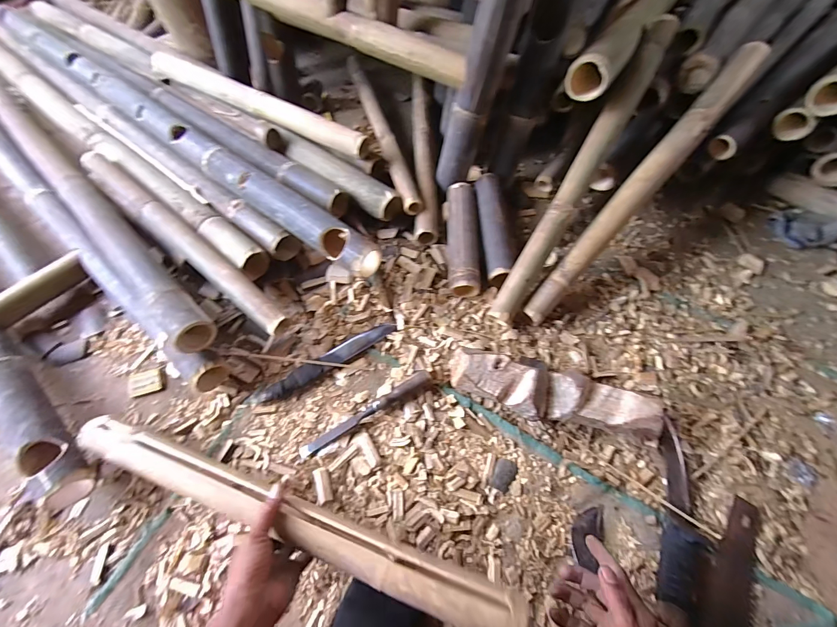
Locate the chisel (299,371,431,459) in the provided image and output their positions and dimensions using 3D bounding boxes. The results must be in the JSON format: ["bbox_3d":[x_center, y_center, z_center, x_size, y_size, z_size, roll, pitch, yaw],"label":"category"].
[{"bbox_3d":[-0.088,0.167,0.597,0.244,0.037,0.022,-28,67,-12],"label":"chisel"}]

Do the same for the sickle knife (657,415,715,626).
[{"bbox_3d":[0.404,0.305,0.533,0.069,0.027,0.277,16,65,9],"label":"sickle knife"}]

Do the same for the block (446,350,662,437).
[{"bbox_3d":[0.225,0.132,0.599,0.336,0.059,0.104,8,64,5],"label":"block"}]

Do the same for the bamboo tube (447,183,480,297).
[{"bbox_3d":[0.093,-0.159,0.745,0.062,0.054,0.268,1,64,1],"label":"bamboo tube"}]

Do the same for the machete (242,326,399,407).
[{"bbox_3d":[-0.172,0.088,0.646,0.284,0.019,0.037,-30,67,-13],"label":"machete"}]

